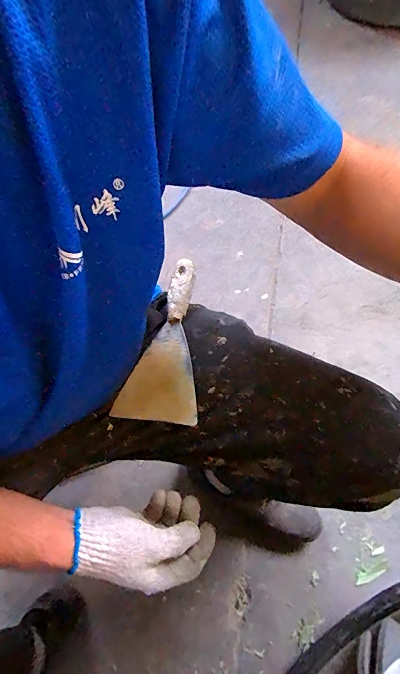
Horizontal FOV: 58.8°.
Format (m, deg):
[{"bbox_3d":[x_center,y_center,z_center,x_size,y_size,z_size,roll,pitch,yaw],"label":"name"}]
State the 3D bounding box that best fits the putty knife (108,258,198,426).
[{"bbox_3d":[-0.034,0.001,0.424,0.098,0.022,0.200,2,65,22],"label":"putty knife"}]

